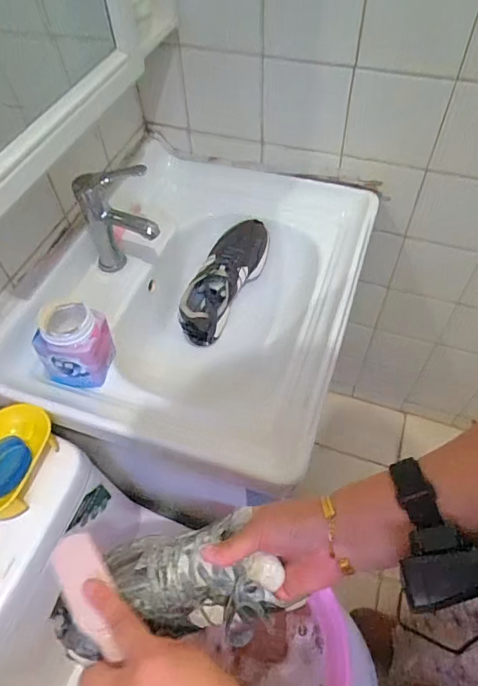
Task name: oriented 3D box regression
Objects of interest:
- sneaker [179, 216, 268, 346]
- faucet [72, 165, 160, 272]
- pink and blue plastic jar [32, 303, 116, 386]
[{"bbox_3d":[-0.025,-0.125,0.881,0.091,0.099,0.269,27,80,16],"label":"sneaker"},{"bbox_3d":[-0.189,-0.185,0.742,0.115,0.173,0.096,-16,55,-8],"label":"faucet"},{"bbox_3d":[-0.241,0.003,0.665,0.095,0.114,0.076,3,55,5],"label":"pink and blue plastic jar"}]

